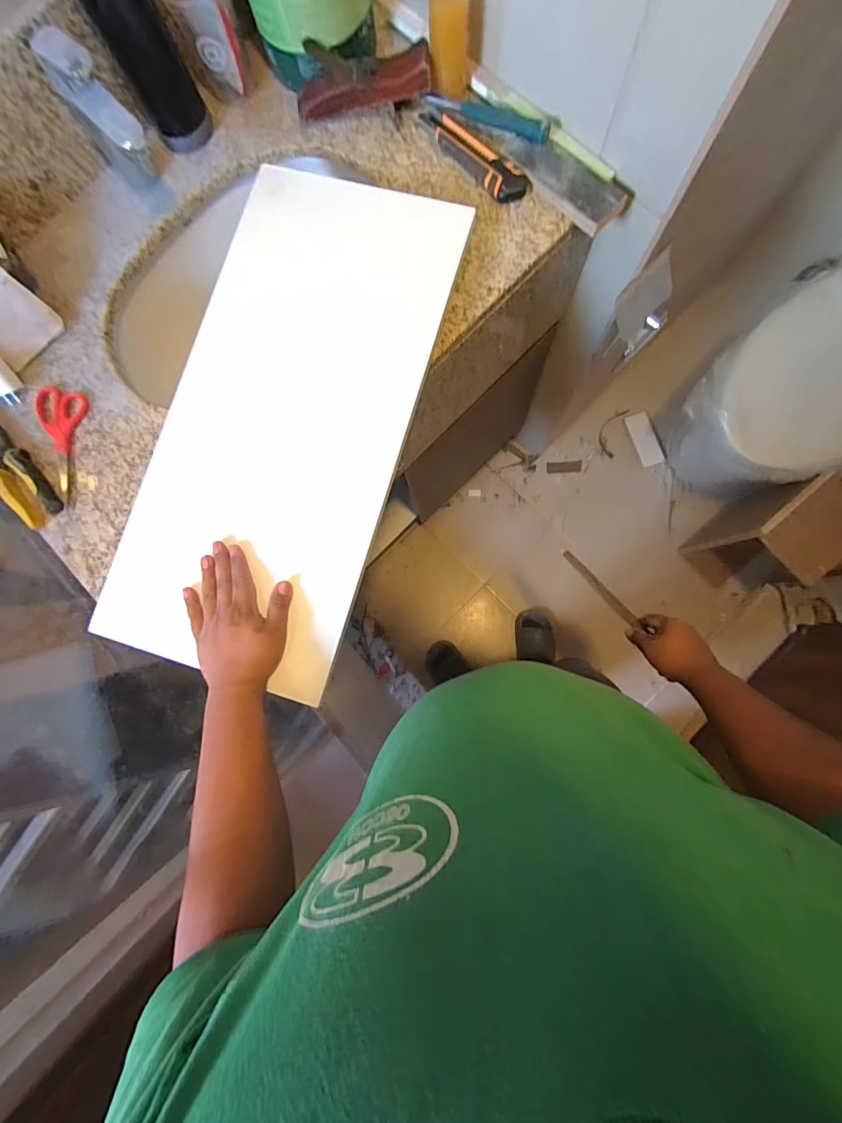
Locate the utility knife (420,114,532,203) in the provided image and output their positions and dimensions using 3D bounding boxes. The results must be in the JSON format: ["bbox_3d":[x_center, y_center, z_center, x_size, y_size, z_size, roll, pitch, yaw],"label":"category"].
[{"bbox_3d":[0.075,-0.574,0.591,0.048,0.015,0.188,-40,82,-1],"label":"utility knife"}]

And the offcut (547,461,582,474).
[{"bbox_3d":[0.484,-0.317,1.425,0.110,0.012,0.036,-1,83,4],"label":"offcut"}]

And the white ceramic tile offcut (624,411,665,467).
[{"bbox_3d":[0.738,-0.402,1.390,0.077,0.016,0.177,-21,91,6],"label":"white ceramic tile offcut"}]

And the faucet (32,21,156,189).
[{"bbox_3d":[-0.401,-0.561,0.549,0.049,0.160,0.169,-40,82,-1],"label":"faucet"}]

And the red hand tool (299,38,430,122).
[{"bbox_3d":[-0.081,-0.674,0.586,0.184,0.055,0.060,0,83,4],"label":"red hand tool"}]

